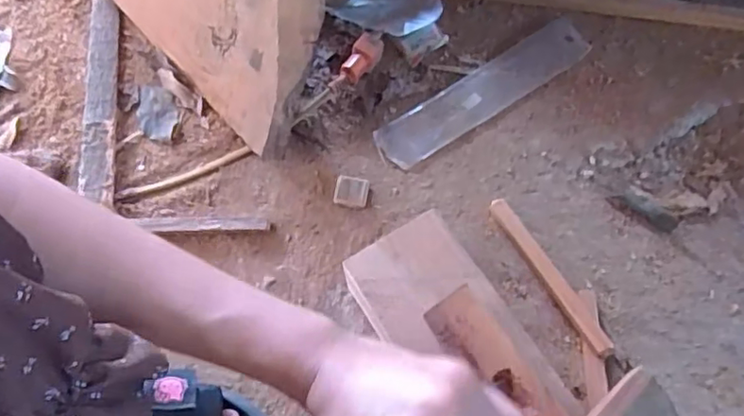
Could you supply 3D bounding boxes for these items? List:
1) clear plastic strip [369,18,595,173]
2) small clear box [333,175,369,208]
[{"bbox_3d":[0.121,-0.126,0.659,0.255,0.006,0.056,-33,70,-9],"label":"clear plastic strip"},{"bbox_3d":[-0.021,-0.017,0.617,0.033,0.008,0.032,8,66,6],"label":"small clear box"}]

